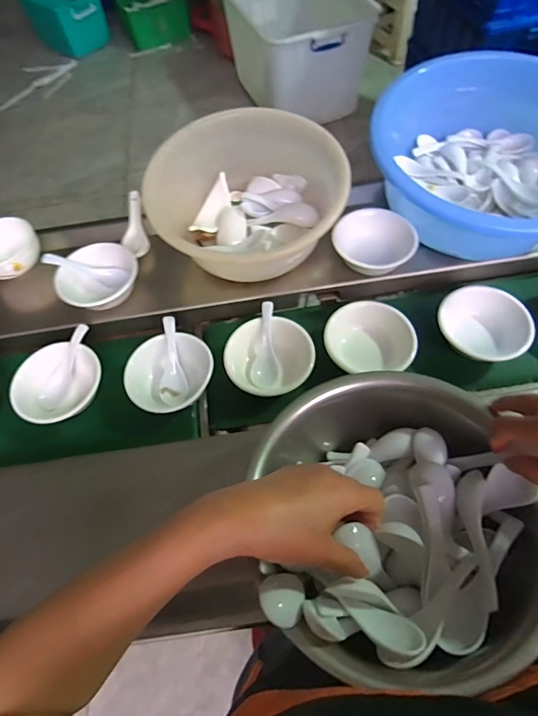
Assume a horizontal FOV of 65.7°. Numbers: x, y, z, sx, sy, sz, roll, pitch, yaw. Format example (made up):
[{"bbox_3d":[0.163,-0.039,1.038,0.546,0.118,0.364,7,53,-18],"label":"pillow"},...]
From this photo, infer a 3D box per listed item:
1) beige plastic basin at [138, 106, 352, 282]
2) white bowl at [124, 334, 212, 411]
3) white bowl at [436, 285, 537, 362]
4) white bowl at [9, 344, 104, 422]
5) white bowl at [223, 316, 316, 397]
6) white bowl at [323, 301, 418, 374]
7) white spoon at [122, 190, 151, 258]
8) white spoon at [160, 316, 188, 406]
[{"bbox_3d":[-0.031,-0.226,0.601,0.271,0.110,0.265,-23,69,-8],"label":"beige plastic basin"},{"bbox_3d":[-0.132,0.018,0.547,0.119,0.048,0.096,-22,57,-11],"label":"white bowl"},{"bbox_3d":[0.282,-0.044,0.554,0.122,0.049,0.107,34,64,24],"label":"white bowl"},{"bbox_3d":[-0.279,0.034,0.561,0.113,0.049,0.105,-2,55,3],"label":"white bowl"},{"bbox_3d":[-0.002,-0.002,0.553,0.116,0.042,0.105,-14,56,-6],"label":"white bowl"},{"bbox_3d":[0.132,-0.022,0.552,0.108,0.048,0.114,-1,55,3],"label":"white bowl"},{"bbox_3d":[-0.205,-0.205,0.640,0.034,0.022,0.115,-10,72,-3],"label":"white spoon"},{"bbox_3d":[-0.129,0.004,0.552,0.032,0.020,0.116,-6,83,-1],"label":"white spoon"}]

